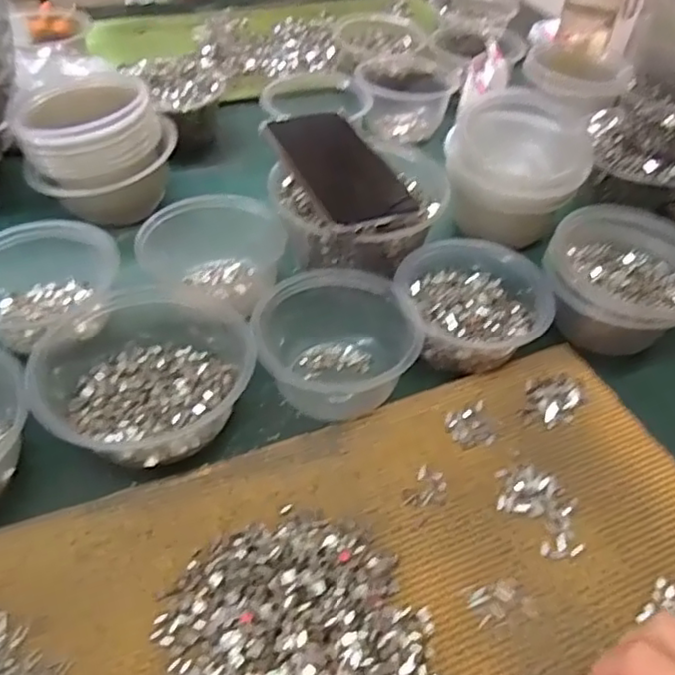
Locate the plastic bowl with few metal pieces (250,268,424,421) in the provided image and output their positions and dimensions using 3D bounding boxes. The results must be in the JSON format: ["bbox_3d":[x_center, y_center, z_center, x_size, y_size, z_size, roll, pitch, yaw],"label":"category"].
[{"bbox_3d":[-0.004,-0.001,0.458,0.112,0.062,0.119,2,46,-2],"label":"plastic bowl with few metal pieces"}]

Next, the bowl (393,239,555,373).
[{"bbox_3d":[0.097,-0.026,0.476,0.111,0.050,0.108,-19,51,-20],"label":"bowl"}]

